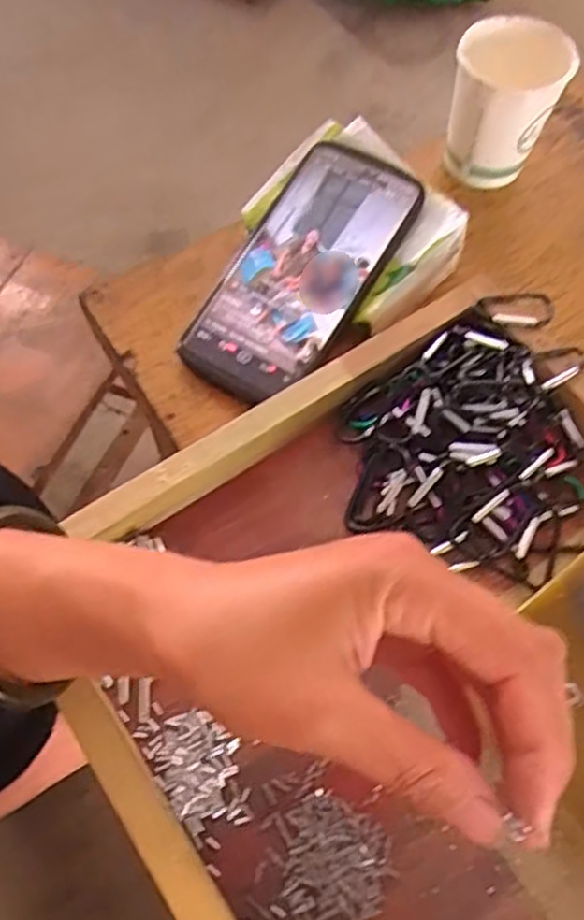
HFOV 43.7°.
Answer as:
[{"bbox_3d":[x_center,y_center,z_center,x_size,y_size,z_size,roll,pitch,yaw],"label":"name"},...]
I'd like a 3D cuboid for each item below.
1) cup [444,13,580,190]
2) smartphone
[{"bbox_3d":[0.134,-0.226,0.469,0.065,0.078,0.068,1,61,-2],"label":"cup"},{"bbox_3d":[0.006,-0.112,0.420,0.076,0.008,0.169,29,76,13],"label":"smartphone"}]

